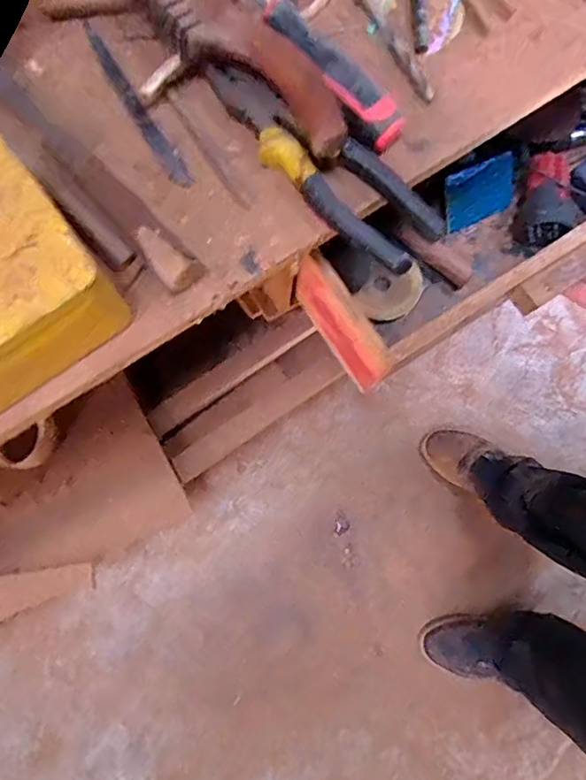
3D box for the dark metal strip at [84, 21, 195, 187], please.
[{"bbox_3d":[-0.107,-0.195,0.364,0.014,0.004,0.138,-31,83,-7],"label":"dark metal strip"}]

